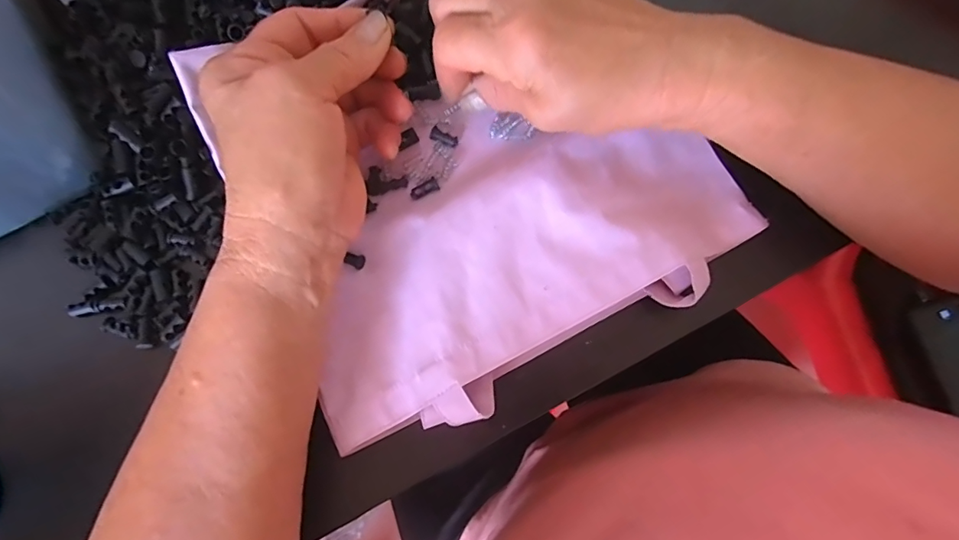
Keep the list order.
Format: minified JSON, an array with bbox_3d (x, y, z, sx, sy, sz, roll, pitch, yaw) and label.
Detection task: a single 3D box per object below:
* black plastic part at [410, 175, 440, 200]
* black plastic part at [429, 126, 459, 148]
[{"bbox_3d":[-0.032,-0.047,0.280,0.016,0.004,0.007,-27,79,-5],"label":"black plastic part"},{"bbox_3d":[-0.021,-0.078,0.287,0.016,0.004,0.008,28,80,6],"label":"black plastic part"}]

